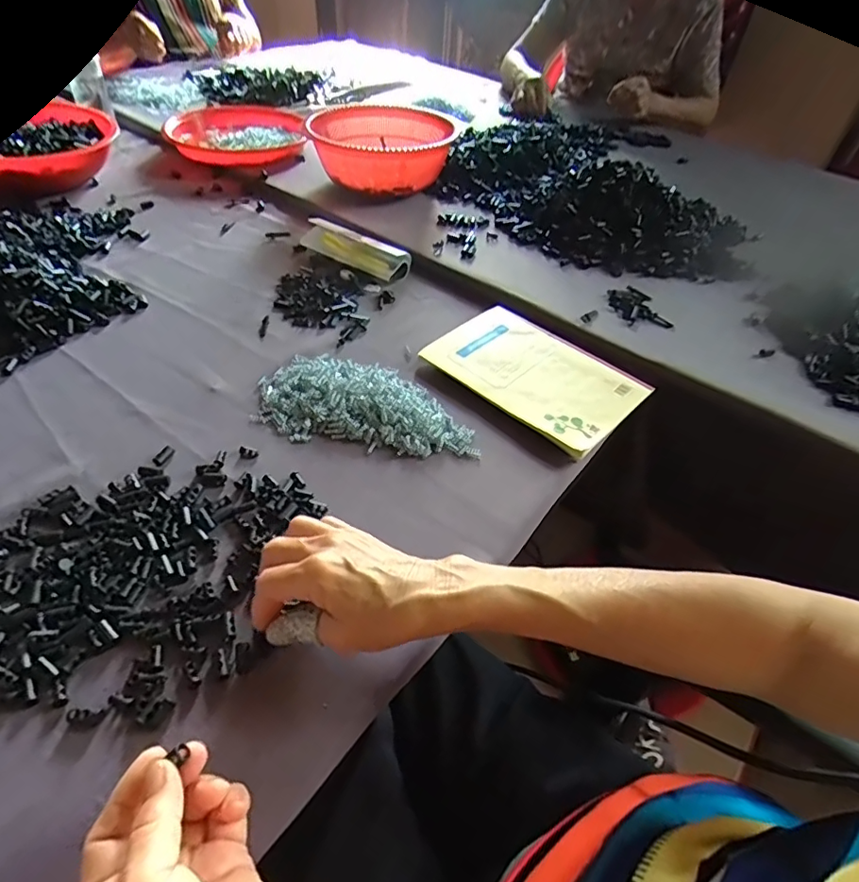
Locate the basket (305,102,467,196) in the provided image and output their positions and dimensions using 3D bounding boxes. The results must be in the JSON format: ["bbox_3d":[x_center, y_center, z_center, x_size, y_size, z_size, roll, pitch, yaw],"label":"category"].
[{"bbox_3d":[-0.080,-0.457,0.831,0.208,0.080,0.176,26,51,20],"label":"basket"}]

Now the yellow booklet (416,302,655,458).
[{"bbox_3d":[0.110,-0.075,0.544,0.202,0.007,0.138,37,55,28],"label":"yellow booklet"}]

